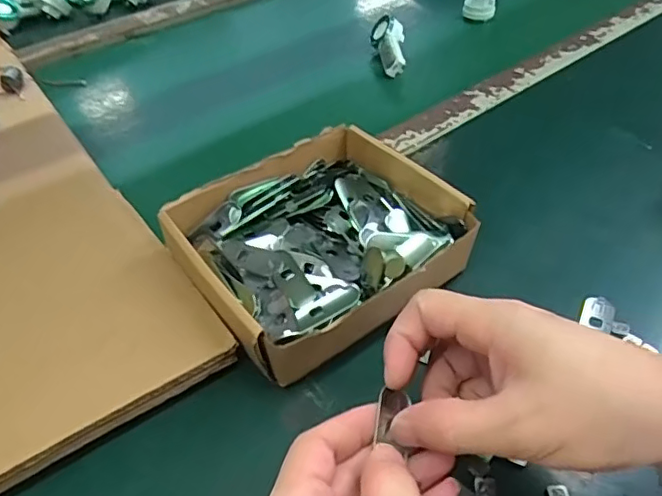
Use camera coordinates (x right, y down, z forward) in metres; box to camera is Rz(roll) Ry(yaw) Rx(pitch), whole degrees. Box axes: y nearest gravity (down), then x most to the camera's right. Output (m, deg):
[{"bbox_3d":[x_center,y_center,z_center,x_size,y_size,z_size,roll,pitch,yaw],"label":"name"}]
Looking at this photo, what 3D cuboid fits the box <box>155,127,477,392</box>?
[{"bbox_3d":[-0.007,-0.004,0.388,0.173,0.051,0.153,-22,48,-21],"label":"box"}]

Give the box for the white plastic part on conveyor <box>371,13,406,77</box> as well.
[{"bbox_3d":[0.067,-0.224,0.649,0.037,0.023,0.084,-4,61,-4],"label":"white plastic part on conveyor"}]

